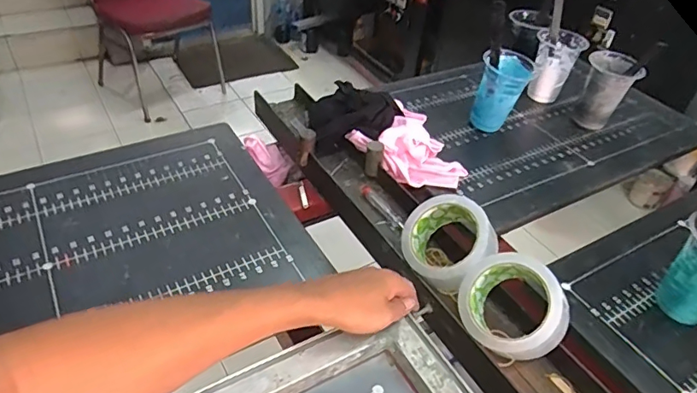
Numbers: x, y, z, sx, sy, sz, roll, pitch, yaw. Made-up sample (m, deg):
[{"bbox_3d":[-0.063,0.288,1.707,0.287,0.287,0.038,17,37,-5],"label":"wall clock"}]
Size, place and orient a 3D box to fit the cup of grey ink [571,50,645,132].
[{"bbox_3d":[0.447,-0.178,0.879,0.085,0.126,0.076,21,43,17],"label":"cup of grey ink"}]

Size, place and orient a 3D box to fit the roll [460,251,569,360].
[{"bbox_3d":[0.168,0.114,0.516,0.099,0.055,0.100,-44,52,-3],"label":"roll"}]

